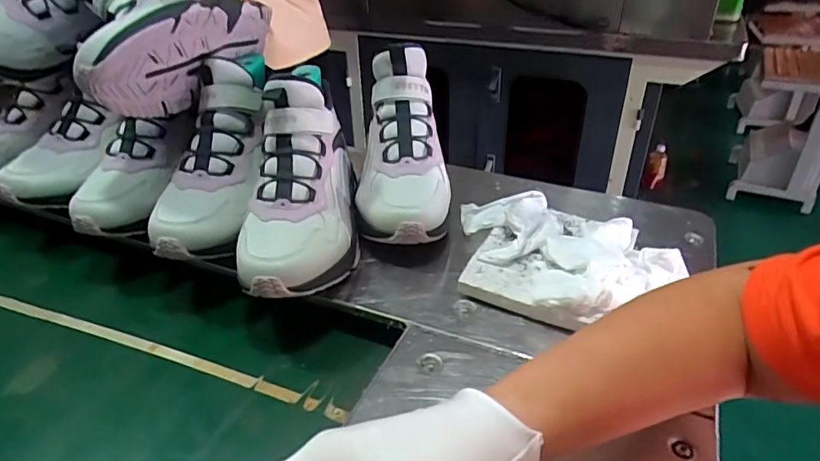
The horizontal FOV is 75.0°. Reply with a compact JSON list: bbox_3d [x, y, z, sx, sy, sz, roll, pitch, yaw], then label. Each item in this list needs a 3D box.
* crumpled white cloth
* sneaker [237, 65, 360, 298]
[{"bbox_3d":[0.142,0.021,0.495,0.188,0.047,0.170,3,32,7],"label":"crumpled white cloth"},{"bbox_3d":[-0.106,-0.056,0.500,0.098,0.151,0.215,-5,32,-6],"label":"sneaker"}]

